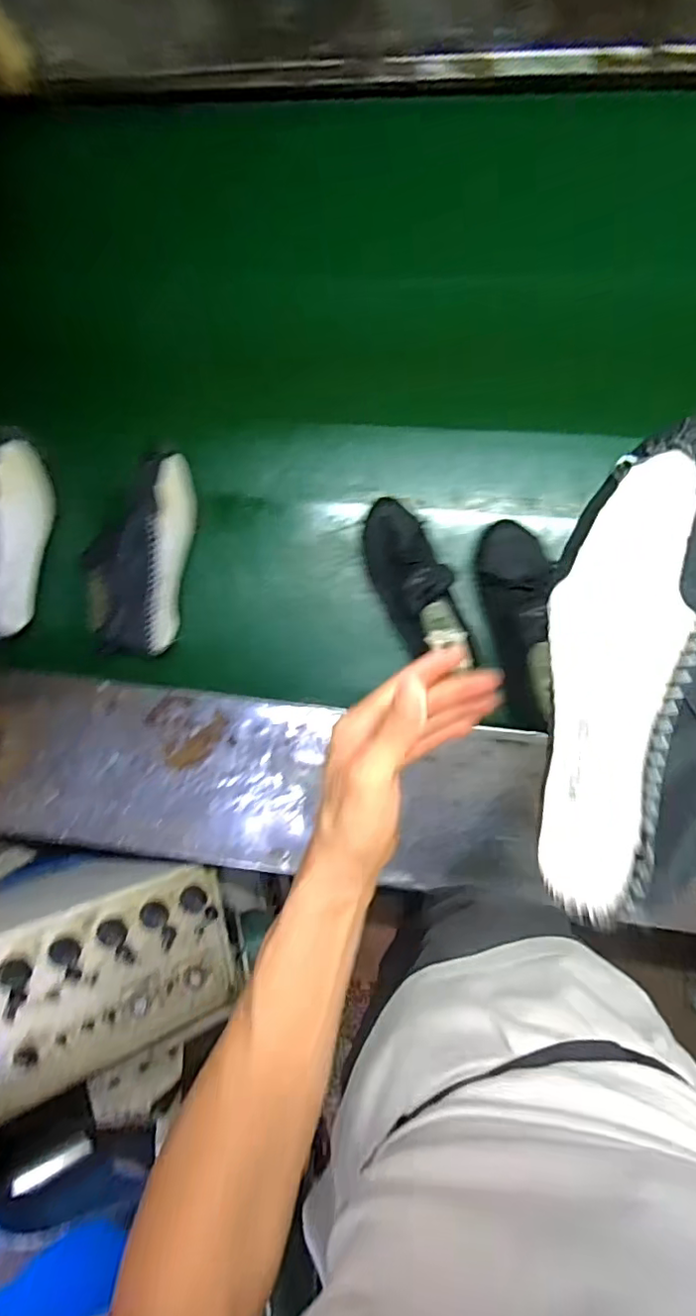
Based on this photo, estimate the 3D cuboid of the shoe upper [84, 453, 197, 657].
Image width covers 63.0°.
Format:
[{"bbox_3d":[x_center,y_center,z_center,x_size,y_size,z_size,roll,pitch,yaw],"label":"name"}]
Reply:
[{"bbox_3d":[-0.284,-0.145,0.752,0.131,0.083,0.270,10,94,7],"label":"shoe upper"}]

